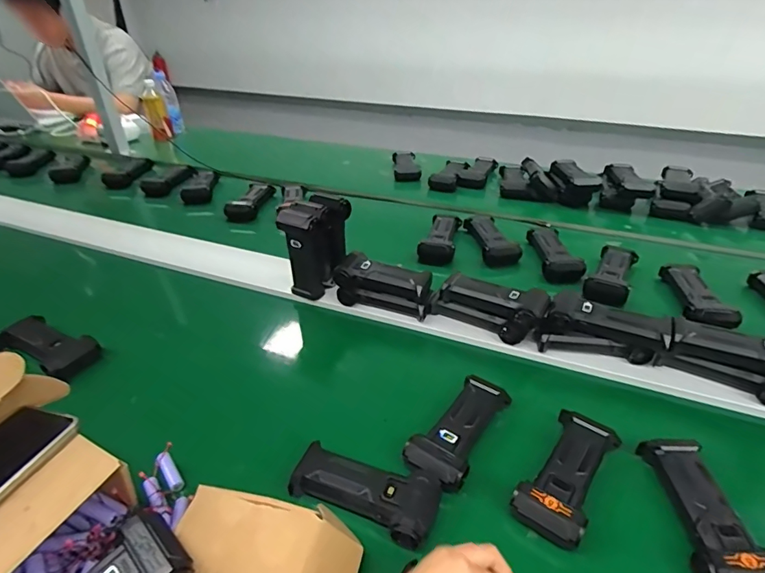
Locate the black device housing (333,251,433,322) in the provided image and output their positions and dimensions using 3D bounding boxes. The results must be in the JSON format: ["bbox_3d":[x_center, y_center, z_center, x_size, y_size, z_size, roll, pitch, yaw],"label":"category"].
[{"bbox_3d":[0.002,0.001,0.766,0.160,0.071,0.054,10,36,16],"label":"black device housing"}]

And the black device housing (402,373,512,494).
[{"bbox_3d":[0.094,0.173,0.562,0.072,0.033,0.165,24,42,32],"label":"black device housing"}]

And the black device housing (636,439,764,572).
[{"bbox_3d":[0.329,0.227,0.473,0.068,0.034,0.159,-1,35,1],"label":"black device housing"}]

